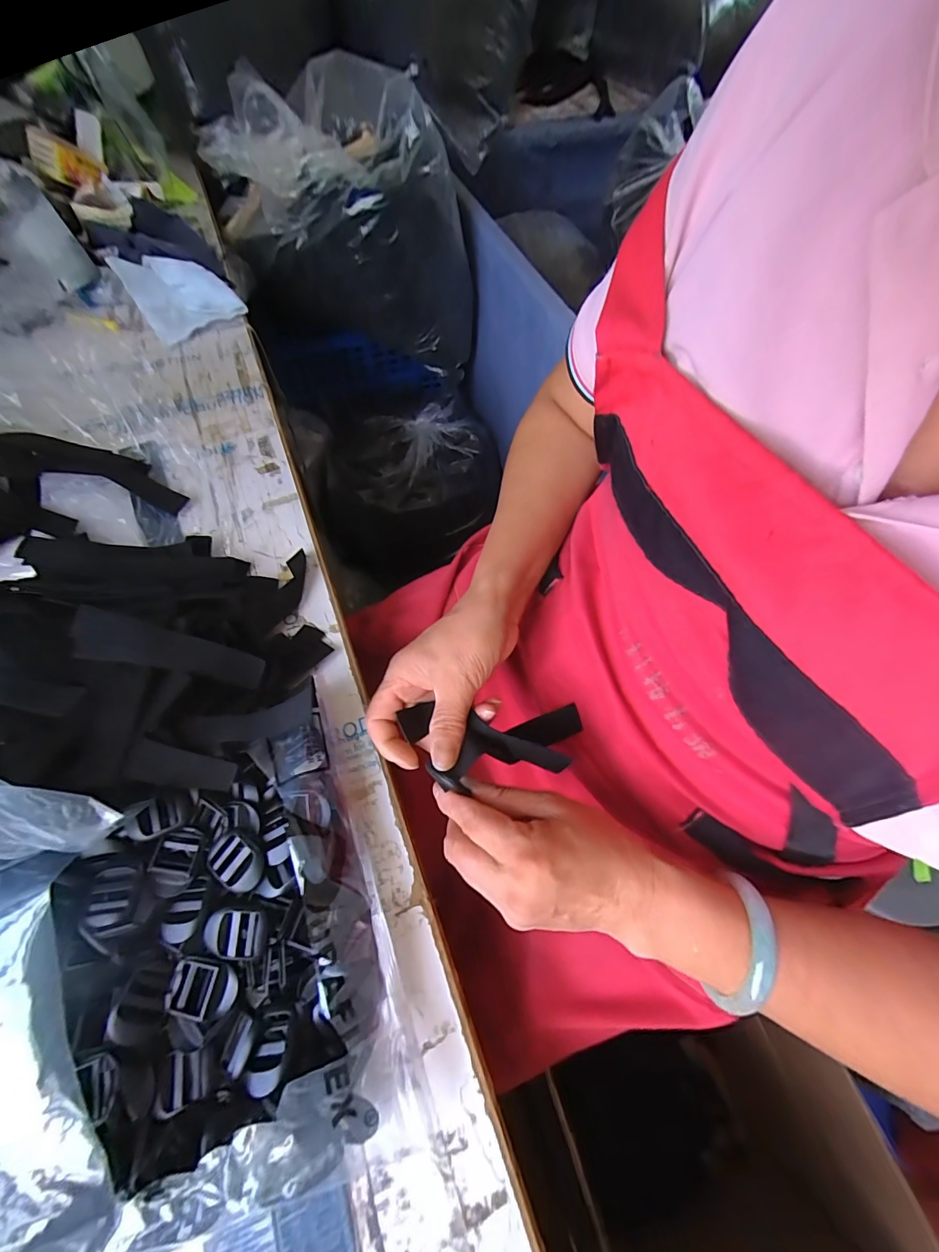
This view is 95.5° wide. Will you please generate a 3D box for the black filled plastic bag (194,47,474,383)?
[{"bbox_3d":[-0.191,-0.677,0.754,0.386,0.328,0.246,-7,65,-5],"label":"black filled plastic bag"}]

